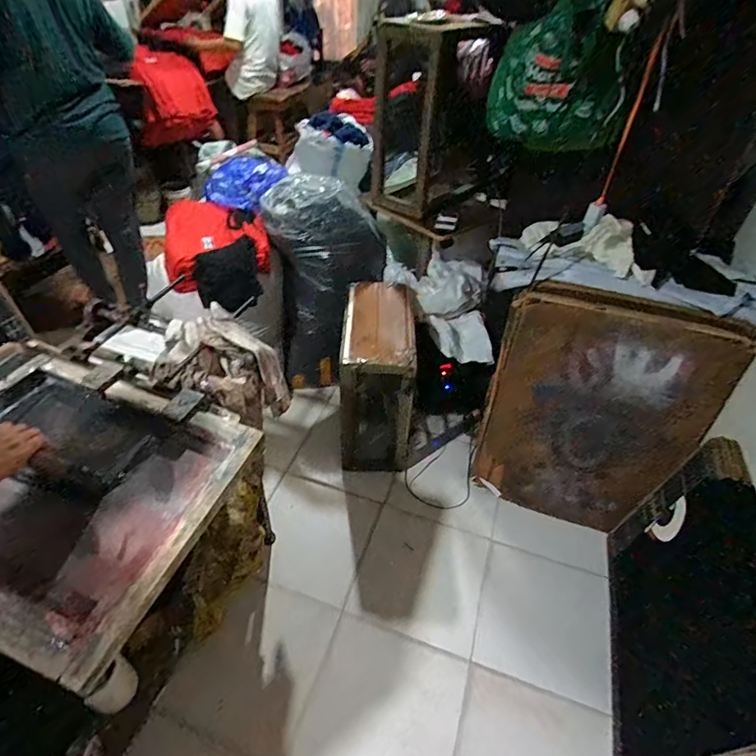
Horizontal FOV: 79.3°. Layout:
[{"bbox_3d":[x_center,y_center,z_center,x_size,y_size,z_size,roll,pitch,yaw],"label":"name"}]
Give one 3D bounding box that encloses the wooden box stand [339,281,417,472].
[{"bbox_3d":[-0.006,0.008,1.732,0.263,0.537,0.515,0,44,-5],"label":"wooden box stand"}]

